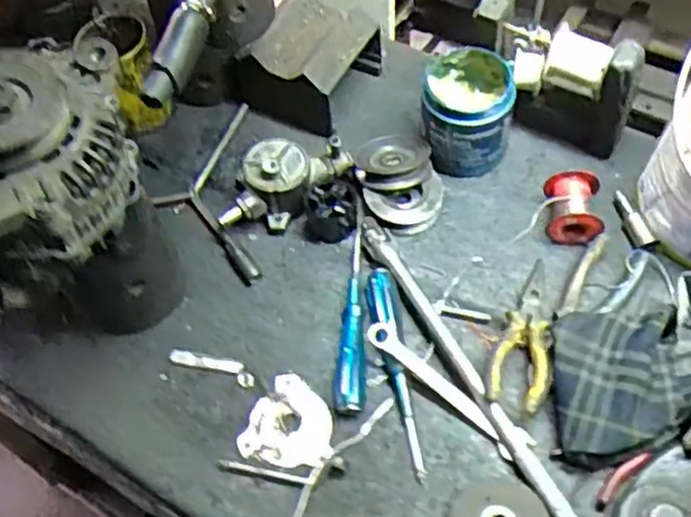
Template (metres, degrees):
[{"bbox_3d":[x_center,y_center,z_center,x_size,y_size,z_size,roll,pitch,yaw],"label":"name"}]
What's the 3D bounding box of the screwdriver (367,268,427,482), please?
[{"bbox_3d":[0.044,0.099,0.655,0.022,0.025,0.193,-8,58,-1],"label":"screwdriver"}]

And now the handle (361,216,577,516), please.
[{"bbox_3d":[0.107,0.097,0.645,0.026,0.022,0.362,-25,60,-12],"label":"handle"}]

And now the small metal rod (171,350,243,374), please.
[{"bbox_3d":[-0.133,0.099,0.689,0.073,0.004,0.012,10,59,10],"label":"small metal rod"}]

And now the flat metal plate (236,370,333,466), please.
[{"bbox_3d":[-0.047,0.146,0.650,0.080,0.005,0.081,-2,58,3],"label":"flat metal plate"}]

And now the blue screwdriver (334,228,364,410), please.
[{"bbox_3d":[0.006,0.056,0.690,0.025,0.028,0.185,0,58,4],"label":"blue screwdriver"}]

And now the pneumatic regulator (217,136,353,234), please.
[{"bbox_3d":[-0.060,-0.075,0.754,0.131,0.067,0.083,-2,58,3],"label":"pneumatic regulator"}]

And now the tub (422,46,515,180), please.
[{"bbox_3d":[0.128,-0.157,0.758,0.097,0.085,0.093,7,59,9],"label":"tub"}]

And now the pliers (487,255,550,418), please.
[{"bbox_3d":[0.162,0.060,0.654,0.052,0.031,0.163,9,59,10],"label":"pliers"}]

